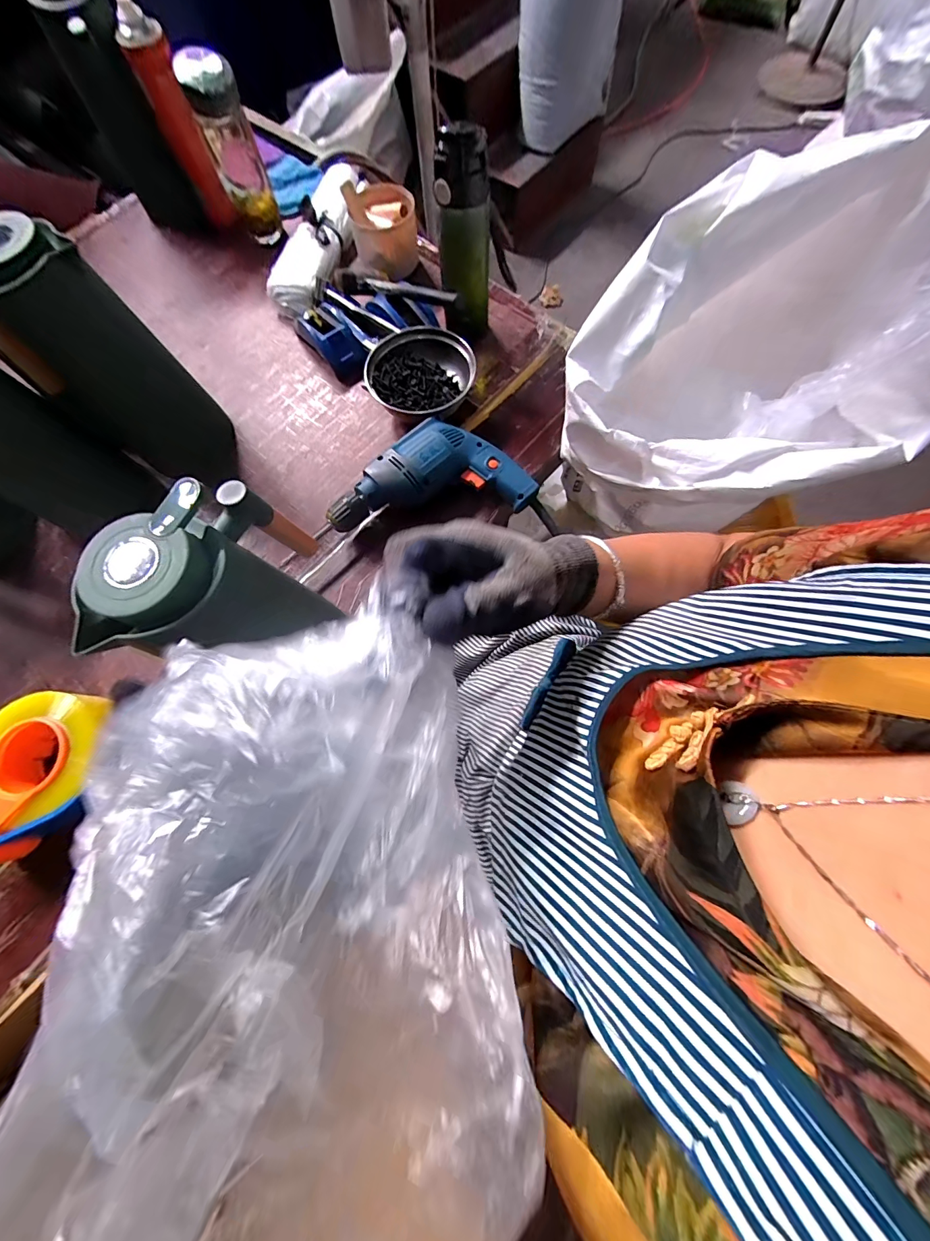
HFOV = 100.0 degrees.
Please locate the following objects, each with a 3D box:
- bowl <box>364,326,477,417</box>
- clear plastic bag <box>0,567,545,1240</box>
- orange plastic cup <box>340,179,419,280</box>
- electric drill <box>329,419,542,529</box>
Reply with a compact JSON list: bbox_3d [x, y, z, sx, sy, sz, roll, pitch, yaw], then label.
[{"bbox_3d":[-0.070,-0.347,0.576,0.141,0.060,0.149,-1,73,2],"label":"bowl"},{"bbox_3d":[-0.051,0.093,0.128,0.132,0.040,0.210,13,58,-39],"label":"clear plastic bag"},{"bbox_3d":[-0.133,-0.642,0.648,0.105,0.084,0.102,-1,73,2],"label":"orange plastic cup"},{"bbox_3d":[-0.047,-0.198,0.525,0.268,0.064,0.127,-10,72,-1],"label":"electric drill"}]

